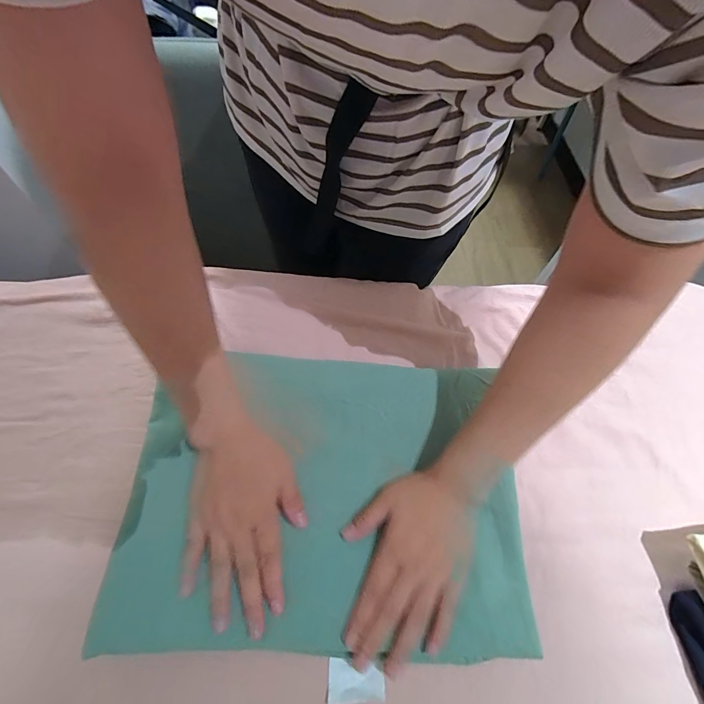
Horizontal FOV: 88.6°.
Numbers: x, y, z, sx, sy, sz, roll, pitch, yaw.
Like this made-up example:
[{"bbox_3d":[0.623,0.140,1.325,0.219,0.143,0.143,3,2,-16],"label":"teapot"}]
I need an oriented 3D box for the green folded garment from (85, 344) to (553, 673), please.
[{"bbox_3d":[-0.024,0.133,0.351,0.360,0.033,0.257,3,64,-1],"label":"green folded garment"}]

